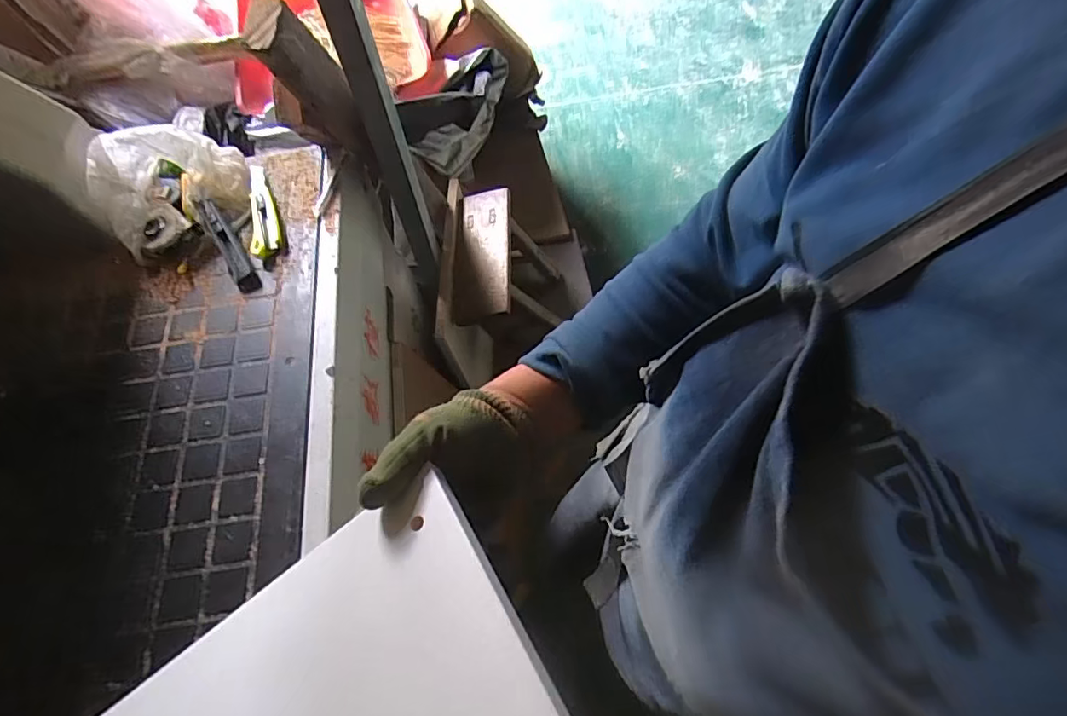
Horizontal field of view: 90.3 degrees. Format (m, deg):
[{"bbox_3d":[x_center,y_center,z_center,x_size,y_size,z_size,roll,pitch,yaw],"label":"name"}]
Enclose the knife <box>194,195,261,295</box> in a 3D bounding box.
[{"bbox_3d":[-0.436,-0.161,0.755,0.028,0.013,0.176,-32,78,-12],"label":"knife"}]

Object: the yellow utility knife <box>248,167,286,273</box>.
[{"bbox_3d":[-0.402,-0.215,0.789,0.039,0.022,0.197,-19,64,-6],"label":"yellow utility knife"}]

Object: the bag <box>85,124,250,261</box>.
[{"bbox_3d":[-0.527,-0.258,0.768,0.197,0.110,0.172,-38,67,-14],"label":"bag"}]

